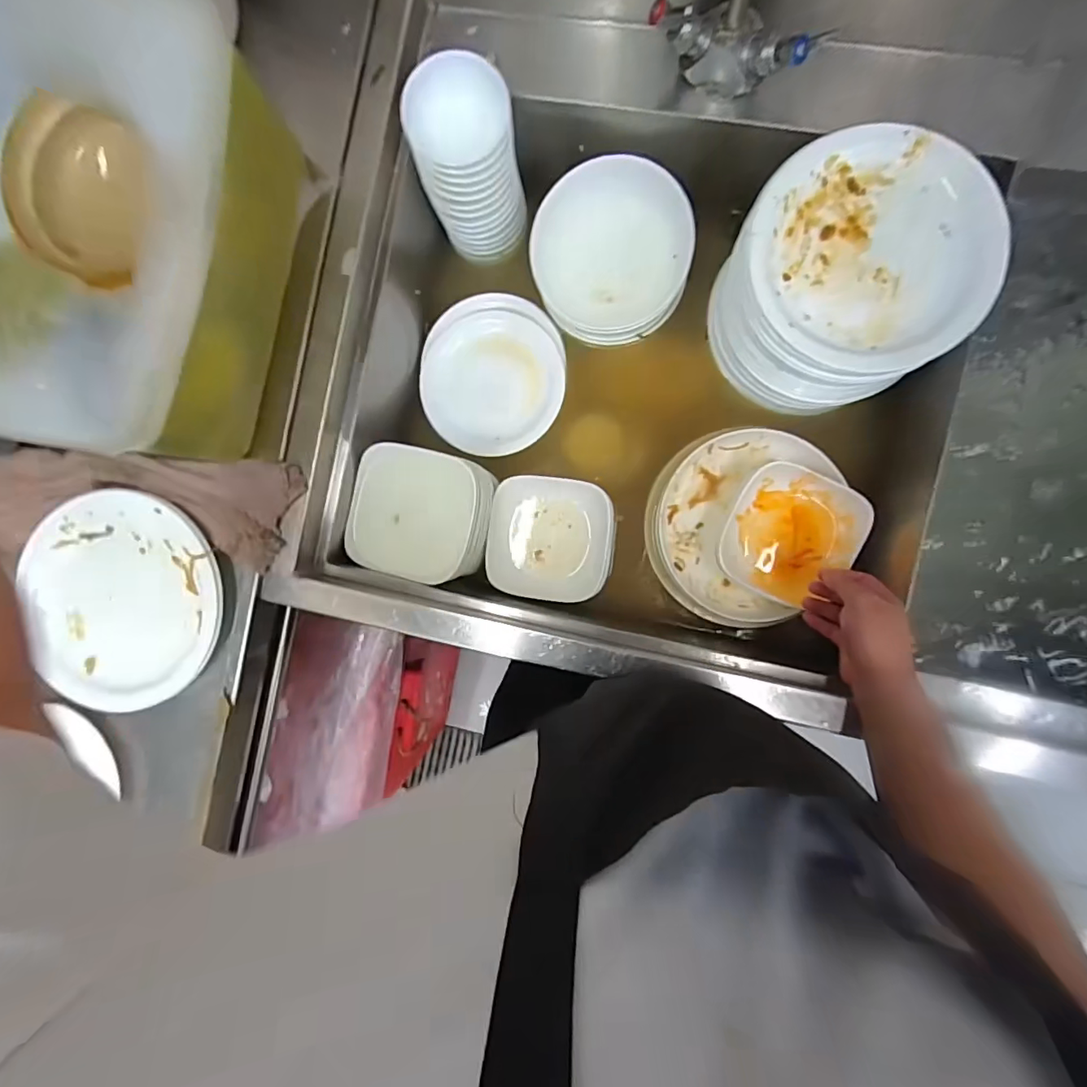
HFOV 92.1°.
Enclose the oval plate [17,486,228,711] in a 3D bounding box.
[{"bbox_3d":[-0.449,0.059,0.565,0.206,0.028,0.221,4,91,6],"label":"oval plate"}]

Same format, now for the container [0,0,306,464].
[{"bbox_3d":[-0.385,-0.272,0.471,0.241,0.168,0.341,19,93,5],"label":"container"}]

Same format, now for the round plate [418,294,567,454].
[{"bbox_3d":[-0.068,-0.235,0.701,0.194,0.022,0.195,0,91,6],"label":"round plate"}]

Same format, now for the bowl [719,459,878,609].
[{"bbox_3d":[0.290,-0.010,0.622,0.144,0.050,0.146,28,94,5],"label":"bowl"}]

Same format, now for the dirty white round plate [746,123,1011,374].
[{"bbox_3d":[0.314,-0.281,0.507,0.216,0.032,0.211,0,91,6],"label":"dirty white round plate"}]

